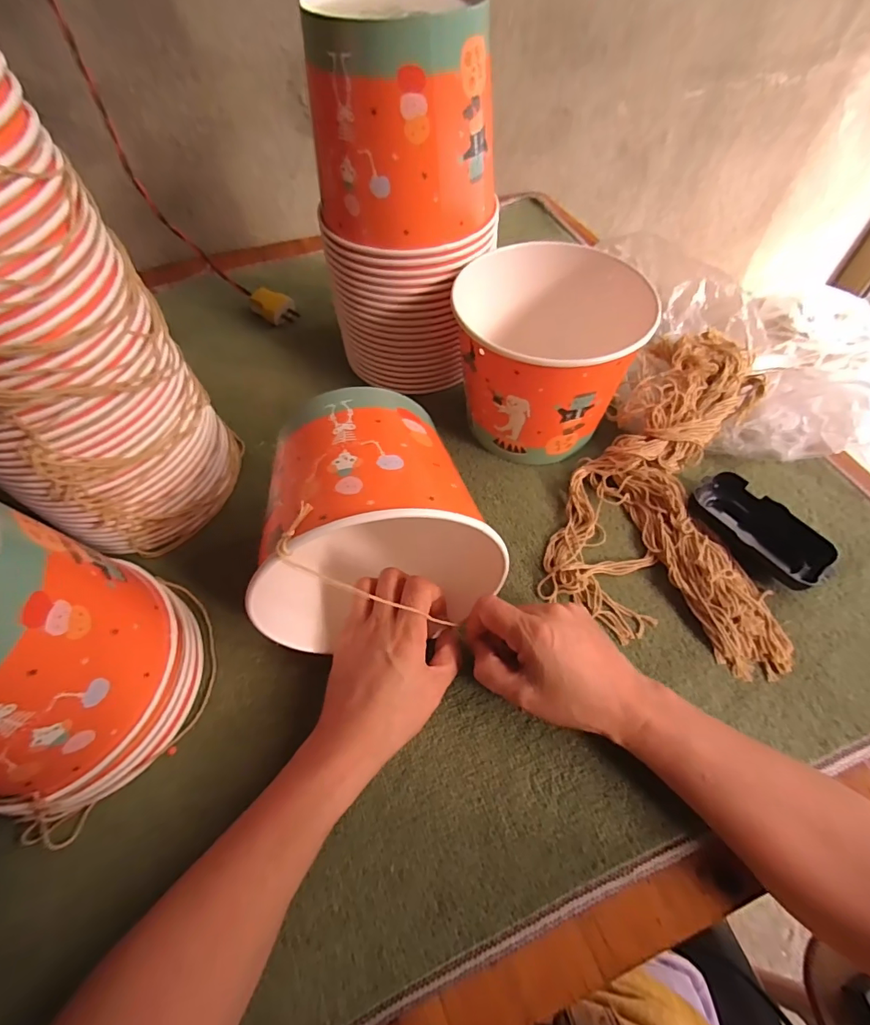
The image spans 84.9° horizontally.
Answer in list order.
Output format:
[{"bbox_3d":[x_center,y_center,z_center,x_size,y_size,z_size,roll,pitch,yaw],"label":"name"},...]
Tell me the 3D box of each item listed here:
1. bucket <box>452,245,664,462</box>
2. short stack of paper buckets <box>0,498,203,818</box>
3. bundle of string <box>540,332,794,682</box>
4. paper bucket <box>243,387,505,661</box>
[{"bbox_3d":[0.099,-0.143,0.446,0.154,0.134,0.157,-6,58,-2],"label":"bucket"},{"bbox_3d":[-0.250,0.091,0.283,0.143,0.179,0.146,-5,58,-1],"label":"short stack of paper buckets"},{"bbox_3d":[0.222,-0.042,0.428,0.185,0.046,0.337,15,61,12],"label":"bundle of string"},{"bbox_3d":[-0.049,-0.003,0.344,0.137,0.147,0.143,-18,60,-8],"label":"paper bucket"}]

